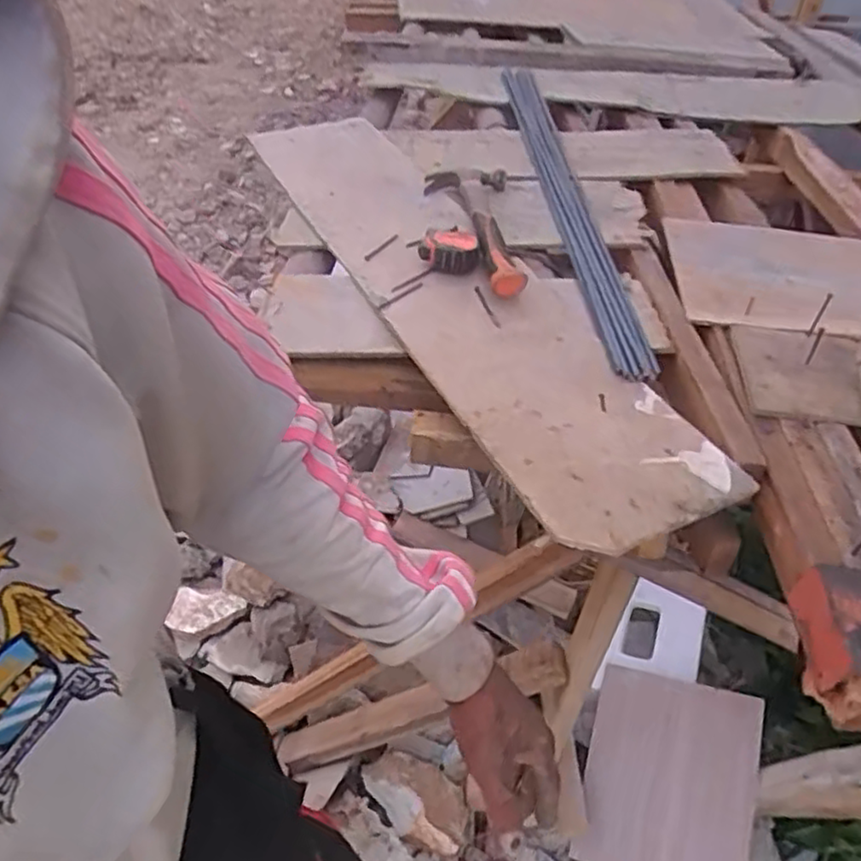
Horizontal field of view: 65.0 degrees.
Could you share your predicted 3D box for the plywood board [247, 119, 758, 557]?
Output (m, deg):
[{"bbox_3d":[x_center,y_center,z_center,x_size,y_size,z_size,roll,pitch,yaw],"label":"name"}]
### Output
[{"bbox_3d":[0.017,-0.202,0.842,0.225,0.023,0.858,-17,48,-22],"label":"plywood board"}]

